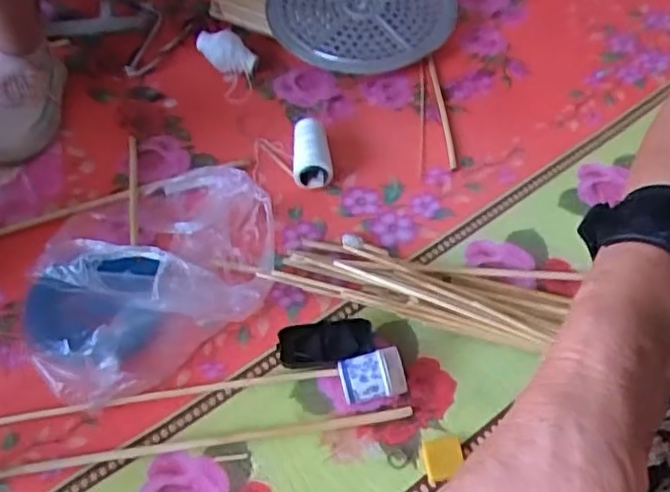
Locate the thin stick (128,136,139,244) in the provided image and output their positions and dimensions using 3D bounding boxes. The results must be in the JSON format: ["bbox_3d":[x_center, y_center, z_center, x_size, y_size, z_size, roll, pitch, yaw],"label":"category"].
[{"bbox_3d":[-0.276,-0.078,0.899,0.013,0.014,0.196,-11,52,-5],"label":"thin stick"}]

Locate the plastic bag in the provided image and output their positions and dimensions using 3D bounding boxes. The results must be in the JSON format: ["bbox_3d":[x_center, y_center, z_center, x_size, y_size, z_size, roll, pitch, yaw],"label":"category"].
[{"bbox_3d":[-0.227,0.007,0.781,0.323,0.116,0.264,-34,60,-24],"label":"plastic bag"}]

